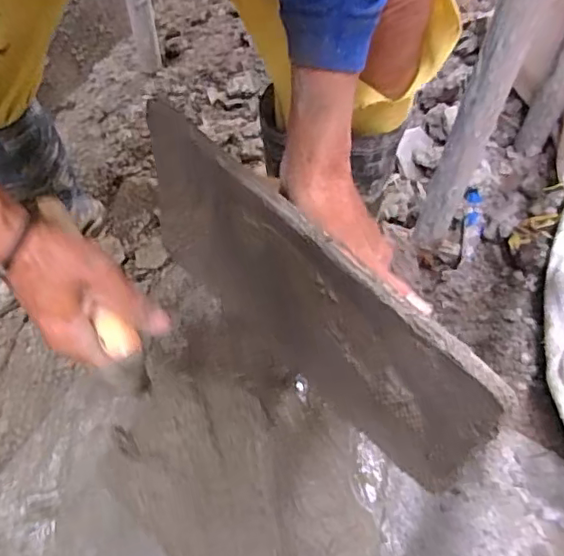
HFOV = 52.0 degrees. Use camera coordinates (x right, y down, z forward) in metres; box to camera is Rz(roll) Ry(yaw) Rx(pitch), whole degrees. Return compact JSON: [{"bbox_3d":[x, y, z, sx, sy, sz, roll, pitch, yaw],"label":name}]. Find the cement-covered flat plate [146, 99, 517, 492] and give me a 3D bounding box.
[{"bbox_3d":[0.004,0.012,0.402,0.013,0.149,0.309,-32,55,-32],"label":"cement-covered flat plate"}]

